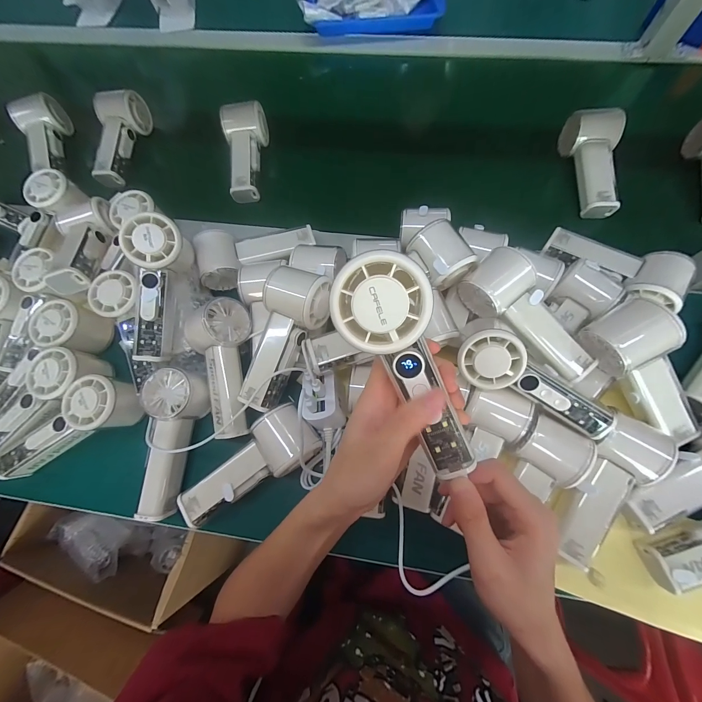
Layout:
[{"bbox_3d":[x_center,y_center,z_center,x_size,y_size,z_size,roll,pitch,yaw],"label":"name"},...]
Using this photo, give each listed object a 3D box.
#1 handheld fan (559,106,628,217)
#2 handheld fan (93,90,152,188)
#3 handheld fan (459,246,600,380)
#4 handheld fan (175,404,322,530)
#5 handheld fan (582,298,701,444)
[{"bbox_3d":[0.340,-0.261,0.422,0.059,0.049,0.148,-2,72,2],"label":"handheld fan"},{"bbox_3d":[-0.365,-0.333,0.483,0.058,0.050,0.149,2,72,3],"label":"handheld fan"},{"bbox_3d":[0.186,-0.036,0.323,0.060,0.055,0.148,-43,88,-11],"label":"handheld fan"},{"bbox_3d":[-0.104,0.122,0.314,0.150,0.046,0.061,-40,75,-10],"label":"handheld fan"},{"bbox_3d":[0.294,0.029,0.305,0.059,0.061,0.153,-36,98,-9],"label":"handheld fan"}]

